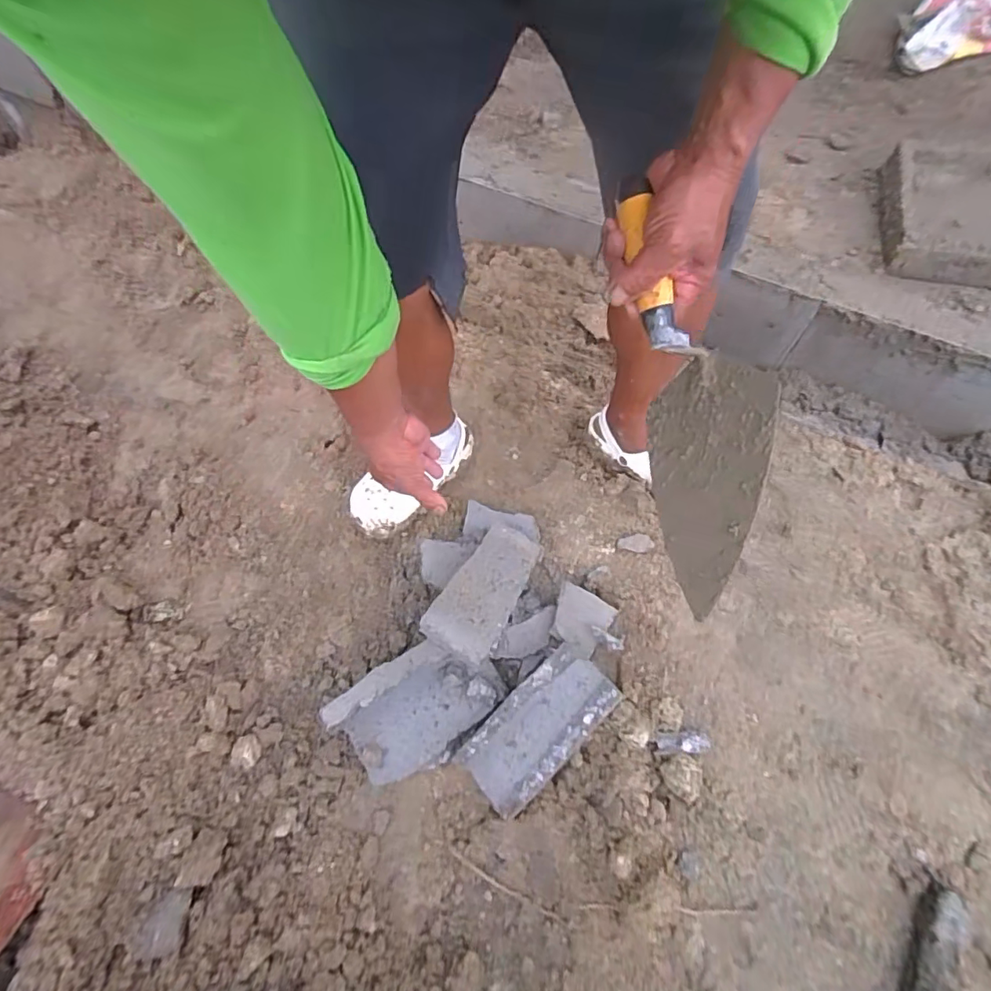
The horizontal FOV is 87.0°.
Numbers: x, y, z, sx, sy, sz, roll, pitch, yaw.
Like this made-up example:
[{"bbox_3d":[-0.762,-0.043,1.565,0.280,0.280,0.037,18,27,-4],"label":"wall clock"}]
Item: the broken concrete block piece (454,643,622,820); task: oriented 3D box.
[{"bbox_3d":[0.053,0.288,0.648,0.207,0.057,0.099,-46,66,-3],"label":"broken concrete block piece"}]

